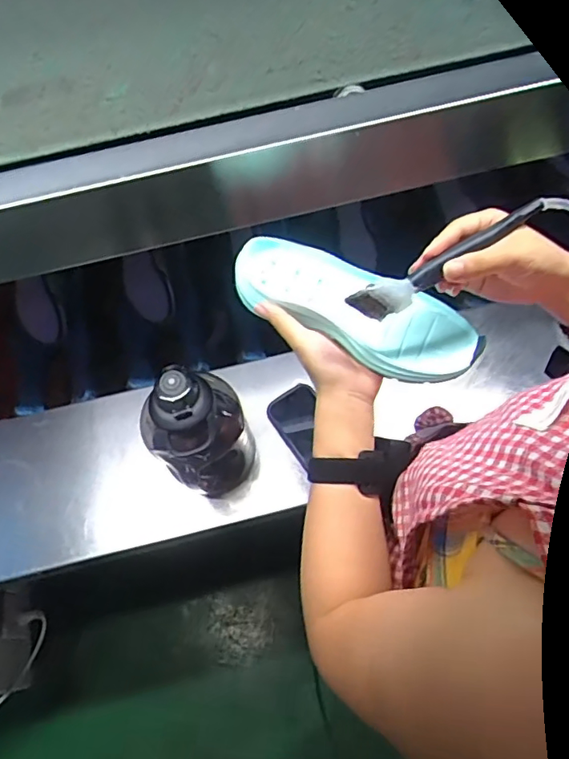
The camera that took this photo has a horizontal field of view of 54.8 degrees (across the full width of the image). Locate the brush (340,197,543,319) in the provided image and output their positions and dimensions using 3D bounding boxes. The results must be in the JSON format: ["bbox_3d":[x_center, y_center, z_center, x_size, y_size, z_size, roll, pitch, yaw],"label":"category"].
[{"bbox_3d":[0.132,-0.091,0.438,0.170,0.034,0.010,-27,29,-5],"label":"brush"}]

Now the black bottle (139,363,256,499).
[{"bbox_3d":[-0.106,0.072,0.717,0.119,0.234,0.110,-1,65,3],"label":"black bottle"}]

